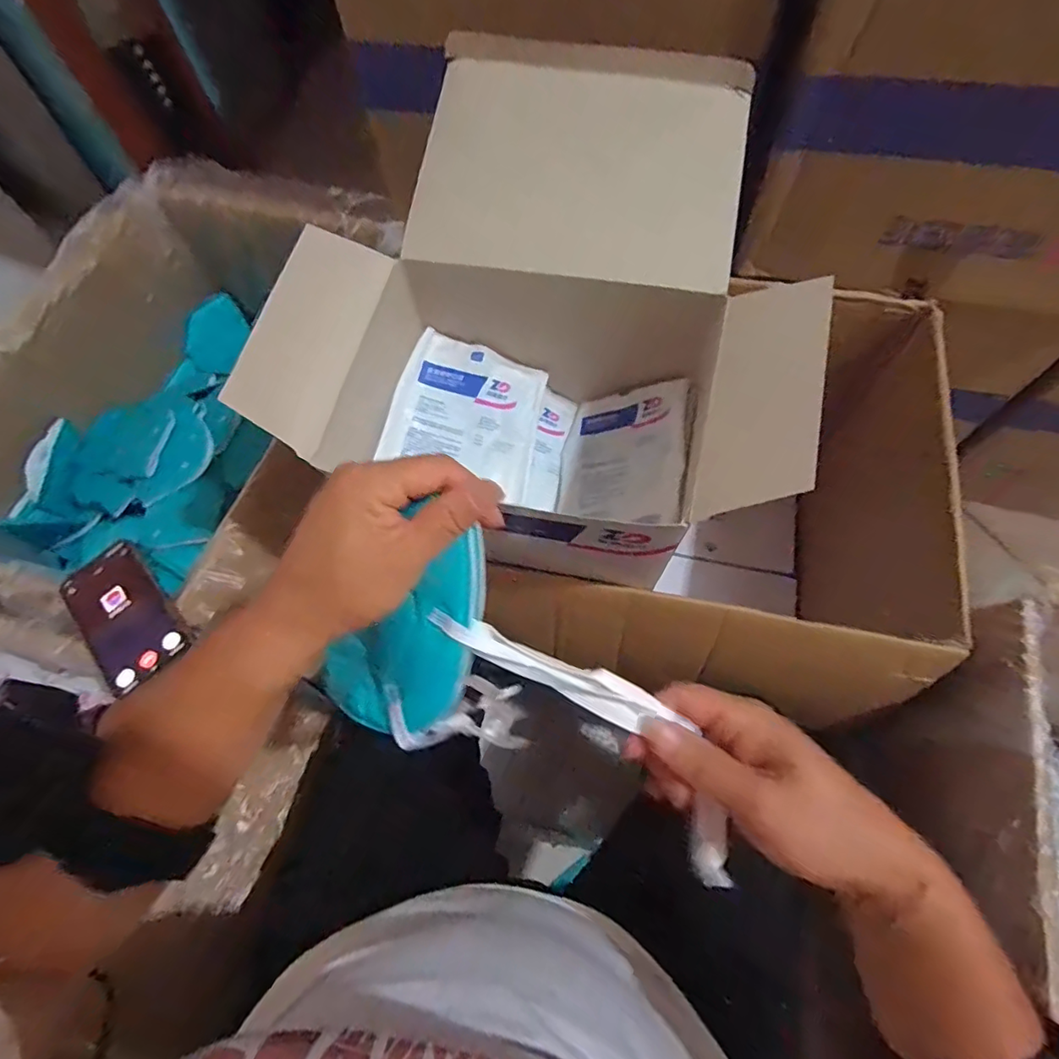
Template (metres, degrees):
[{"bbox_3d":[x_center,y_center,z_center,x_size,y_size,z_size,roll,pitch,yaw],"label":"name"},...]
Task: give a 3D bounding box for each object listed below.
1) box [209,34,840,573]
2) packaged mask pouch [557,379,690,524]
[{"bbox_3d":[0.025,-0.178,0.471,0.367,0.207,0.380,12,67,8],"label":"box"},{"bbox_3d":[0.089,-0.070,0.505,0.119,0.018,0.135,-5,65,35],"label":"packaged mask pouch"}]

